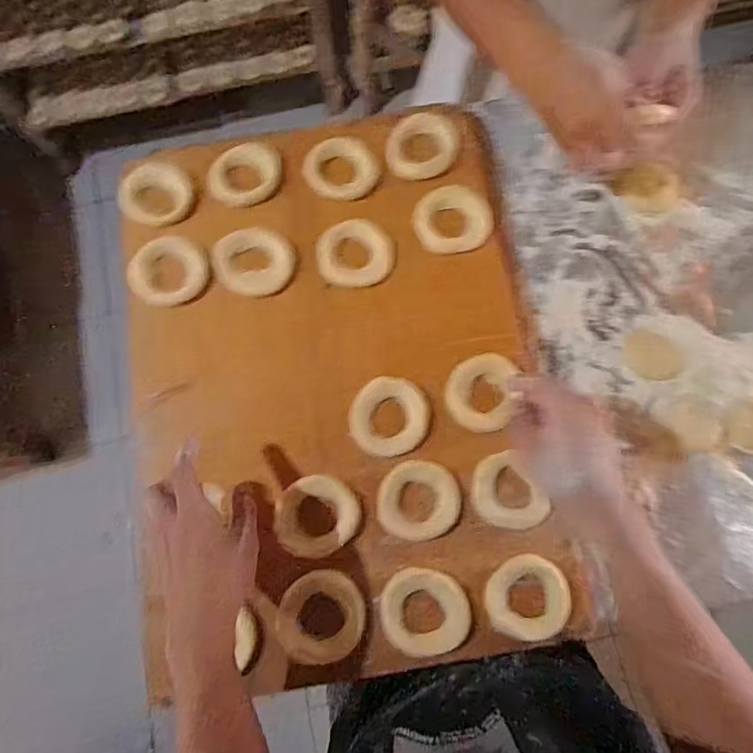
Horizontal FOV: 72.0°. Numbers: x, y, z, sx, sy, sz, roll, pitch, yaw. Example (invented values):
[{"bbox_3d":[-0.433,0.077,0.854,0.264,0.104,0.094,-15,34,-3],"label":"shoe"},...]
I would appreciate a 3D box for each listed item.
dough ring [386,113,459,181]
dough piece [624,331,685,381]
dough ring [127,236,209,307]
[{"bbox_3d":[0.053,-0.272,0.613,0.081,0.017,0.088,0,76,2],"label":"dough ring"},{"bbox_3d":[0.315,-0.024,0.591,0.051,0.014,0.064,-38,78,-8],"label":"dough piece"},{"bbox_3d":[-0.230,-0.115,0.574,0.082,0.017,0.083,0,76,2],"label":"dough ring"}]

